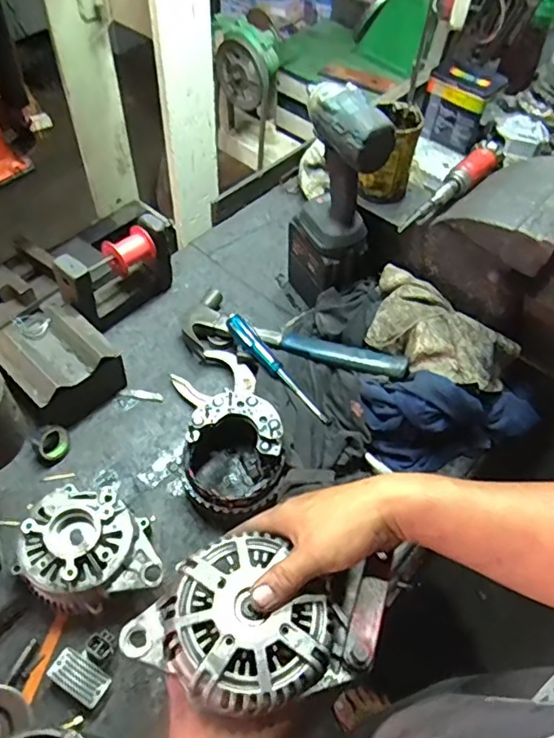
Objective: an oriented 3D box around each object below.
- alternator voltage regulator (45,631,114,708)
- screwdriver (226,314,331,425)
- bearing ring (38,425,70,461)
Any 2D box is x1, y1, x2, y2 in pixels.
[{"bbox_3d":[-0.192,0.302,0.576,0.057,0.022,0.062,29,57,17],"label":"alternator voltage regulator"},{"bbox_3d":[-0.002,0.000,0.763,0.028,0.036,0.199,-31,61,-23],"label":"screwdriver"},{"bbox_3d":[-0.284,0.094,0.706,0.029,0.038,0.040,20,55,11],"label":"bearing ring"}]

